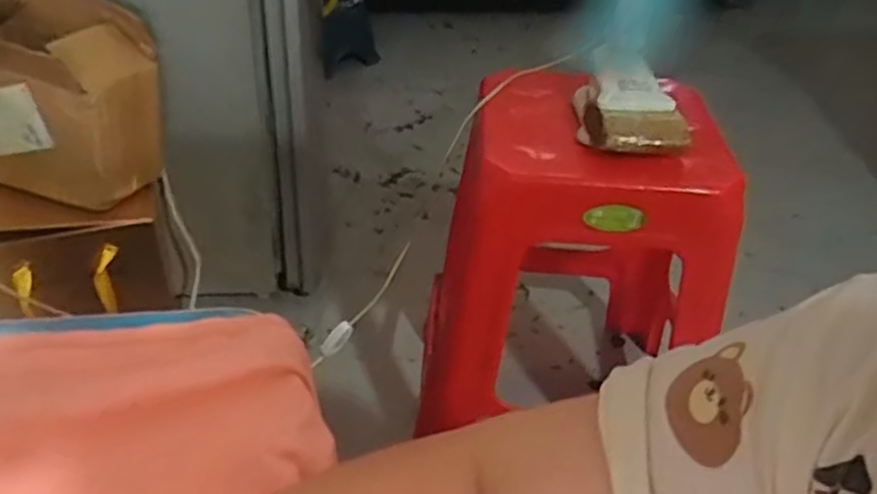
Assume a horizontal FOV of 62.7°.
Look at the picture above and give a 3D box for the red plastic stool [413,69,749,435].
[{"bbox_3d":[0.178,0.017,0.968,0.314,0.483,0.334,12,38,10],"label":"red plastic stool"}]

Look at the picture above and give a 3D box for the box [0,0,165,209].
[{"bbox_3d":[-0.468,-0.179,0.868,0.220,0.207,0.158,11,38,9],"label":"box"}]

